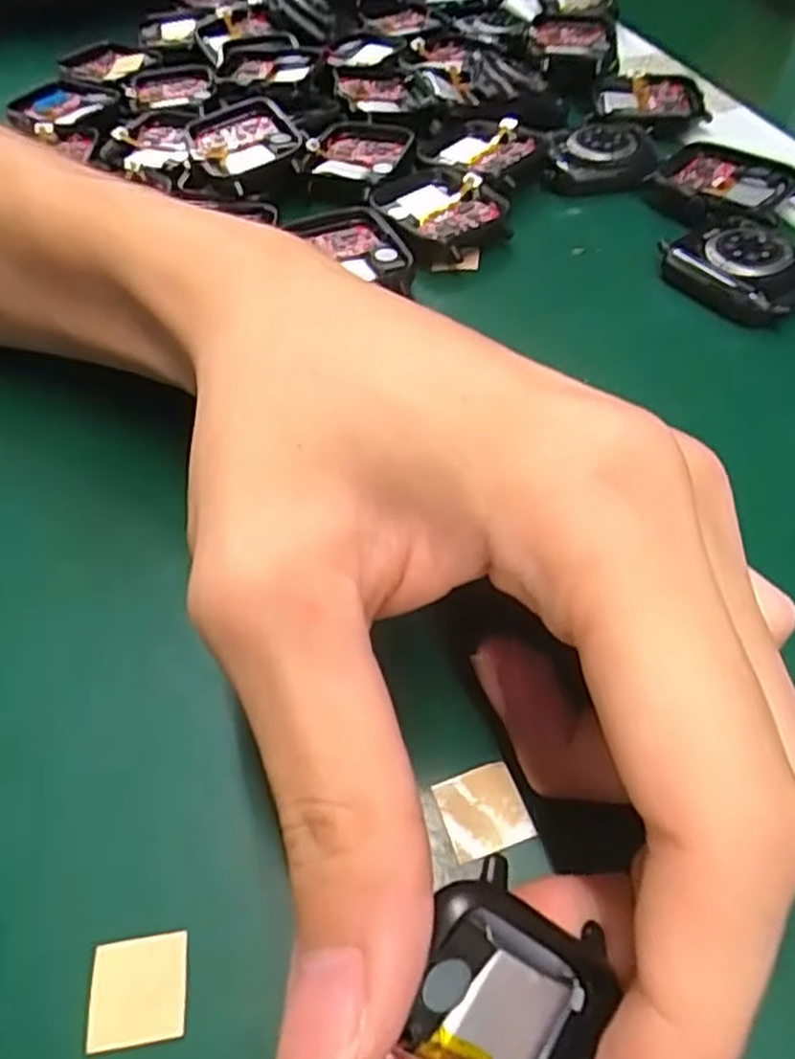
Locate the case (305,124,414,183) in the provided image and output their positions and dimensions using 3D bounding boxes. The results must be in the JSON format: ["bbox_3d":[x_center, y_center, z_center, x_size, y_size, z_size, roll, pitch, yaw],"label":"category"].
[{"bbox_3d":[-0.014,-0.145,0.284,0.036,0.006,0.043,13,52,12],"label":"case"}]

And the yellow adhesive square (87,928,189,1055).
[{"bbox_3d":[-0.043,0.075,0.122,0.015,0.004,0.015,-8,51,-5],"label":"yellow adhesive square"}]

